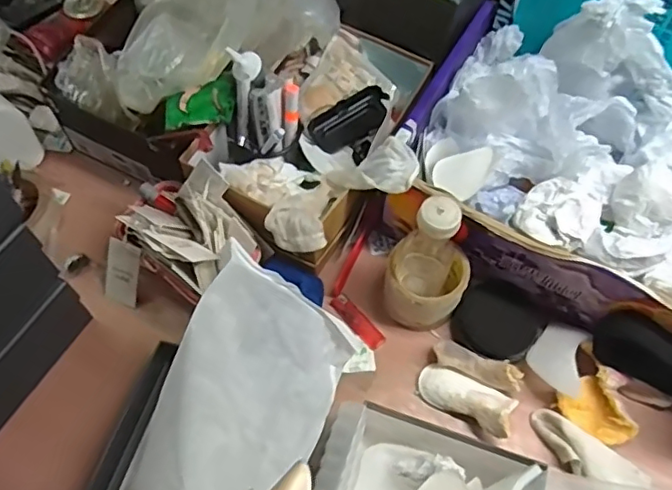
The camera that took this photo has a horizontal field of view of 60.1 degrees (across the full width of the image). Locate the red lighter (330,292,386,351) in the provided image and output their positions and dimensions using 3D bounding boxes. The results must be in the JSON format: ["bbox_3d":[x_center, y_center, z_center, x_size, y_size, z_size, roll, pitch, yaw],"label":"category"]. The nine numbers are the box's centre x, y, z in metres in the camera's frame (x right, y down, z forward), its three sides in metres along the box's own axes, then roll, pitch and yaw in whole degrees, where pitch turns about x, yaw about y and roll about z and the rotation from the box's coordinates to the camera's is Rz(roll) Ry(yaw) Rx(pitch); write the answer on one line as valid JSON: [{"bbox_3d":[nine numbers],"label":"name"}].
[{"bbox_3d":[0.024,0.089,0.681,0.022,0.008,0.078,-39,69,-20],"label":"red lighter"}]

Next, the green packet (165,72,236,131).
[{"bbox_3d":[-0.155,-0.160,0.679,0.090,0.019,0.053,-26,69,-11],"label":"green packet"}]

